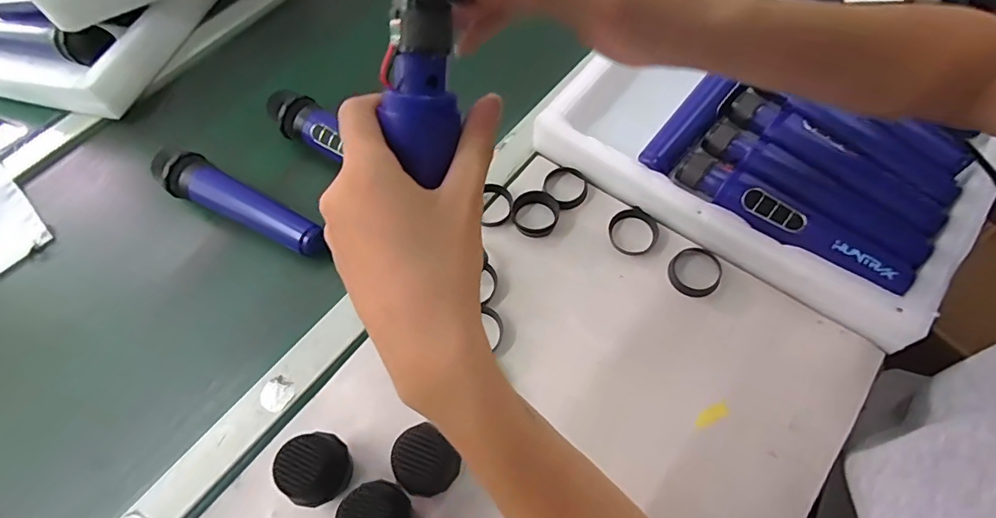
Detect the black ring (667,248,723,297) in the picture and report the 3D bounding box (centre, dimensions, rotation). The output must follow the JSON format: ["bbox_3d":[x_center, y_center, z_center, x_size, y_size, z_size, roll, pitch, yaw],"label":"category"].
[{"bbox_3d":[0.173,0.010,0.435,0.043,0.010,0.048,37,70,21],"label":"black ring"}]

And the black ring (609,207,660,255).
[{"bbox_3d":[0.123,-0.025,0.452,0.045,0.007,0.043,-2,62,3],"label":"black ring"}]

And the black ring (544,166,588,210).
[{"bbox_3d":[0.065,-0.071,0.480,0.044,0.007,0.042,-2,60,3],"label":"black ring"}]

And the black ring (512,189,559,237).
[{"bbox_3d":[0.034,-0.043,0.466,0.043,0.012,0.046,-2,62,3],"label":"black ring"}]

